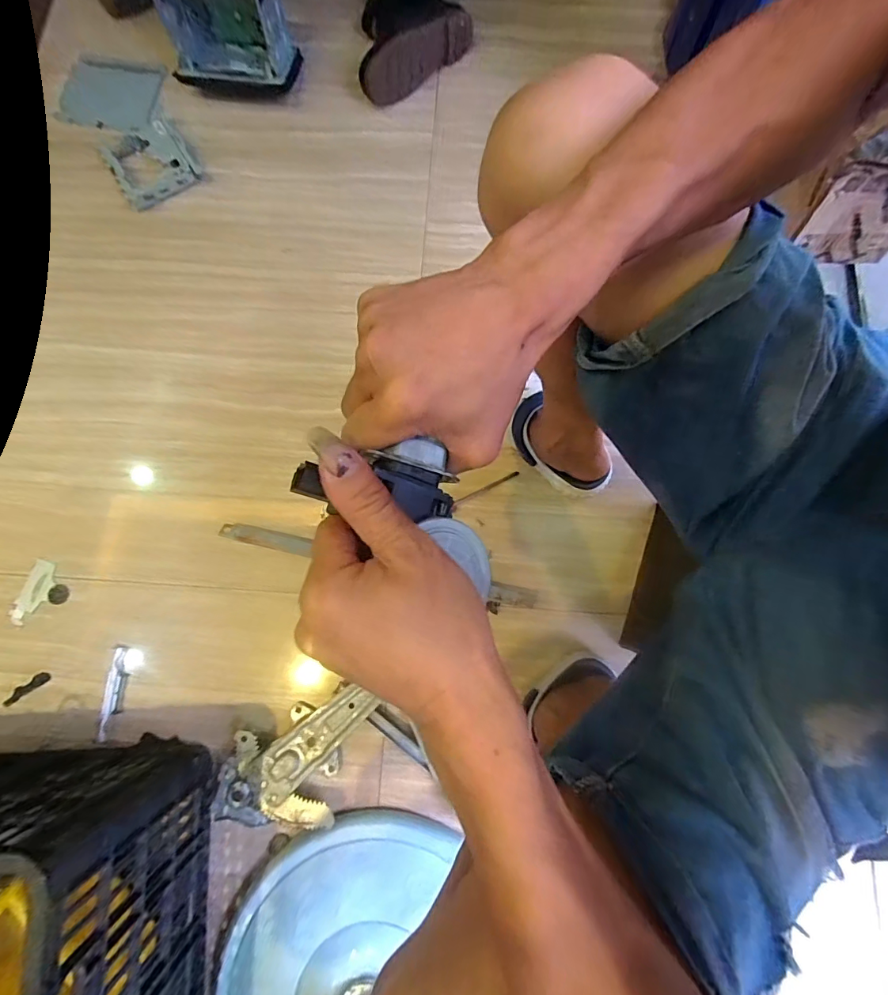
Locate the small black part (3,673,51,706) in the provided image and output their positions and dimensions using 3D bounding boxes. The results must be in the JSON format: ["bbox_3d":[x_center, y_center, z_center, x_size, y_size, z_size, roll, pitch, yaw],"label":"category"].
[{"bbox_3d":[-0.602,0.276,0.652,0.069,0.006,0.018,-35,81,-6],"label":"small black part"}]

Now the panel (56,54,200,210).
[{"bbox_3d":[-0.569,-0.662,0.809,0.189,0.034,0.328,-25,80,-4],"label":"panel"}]

